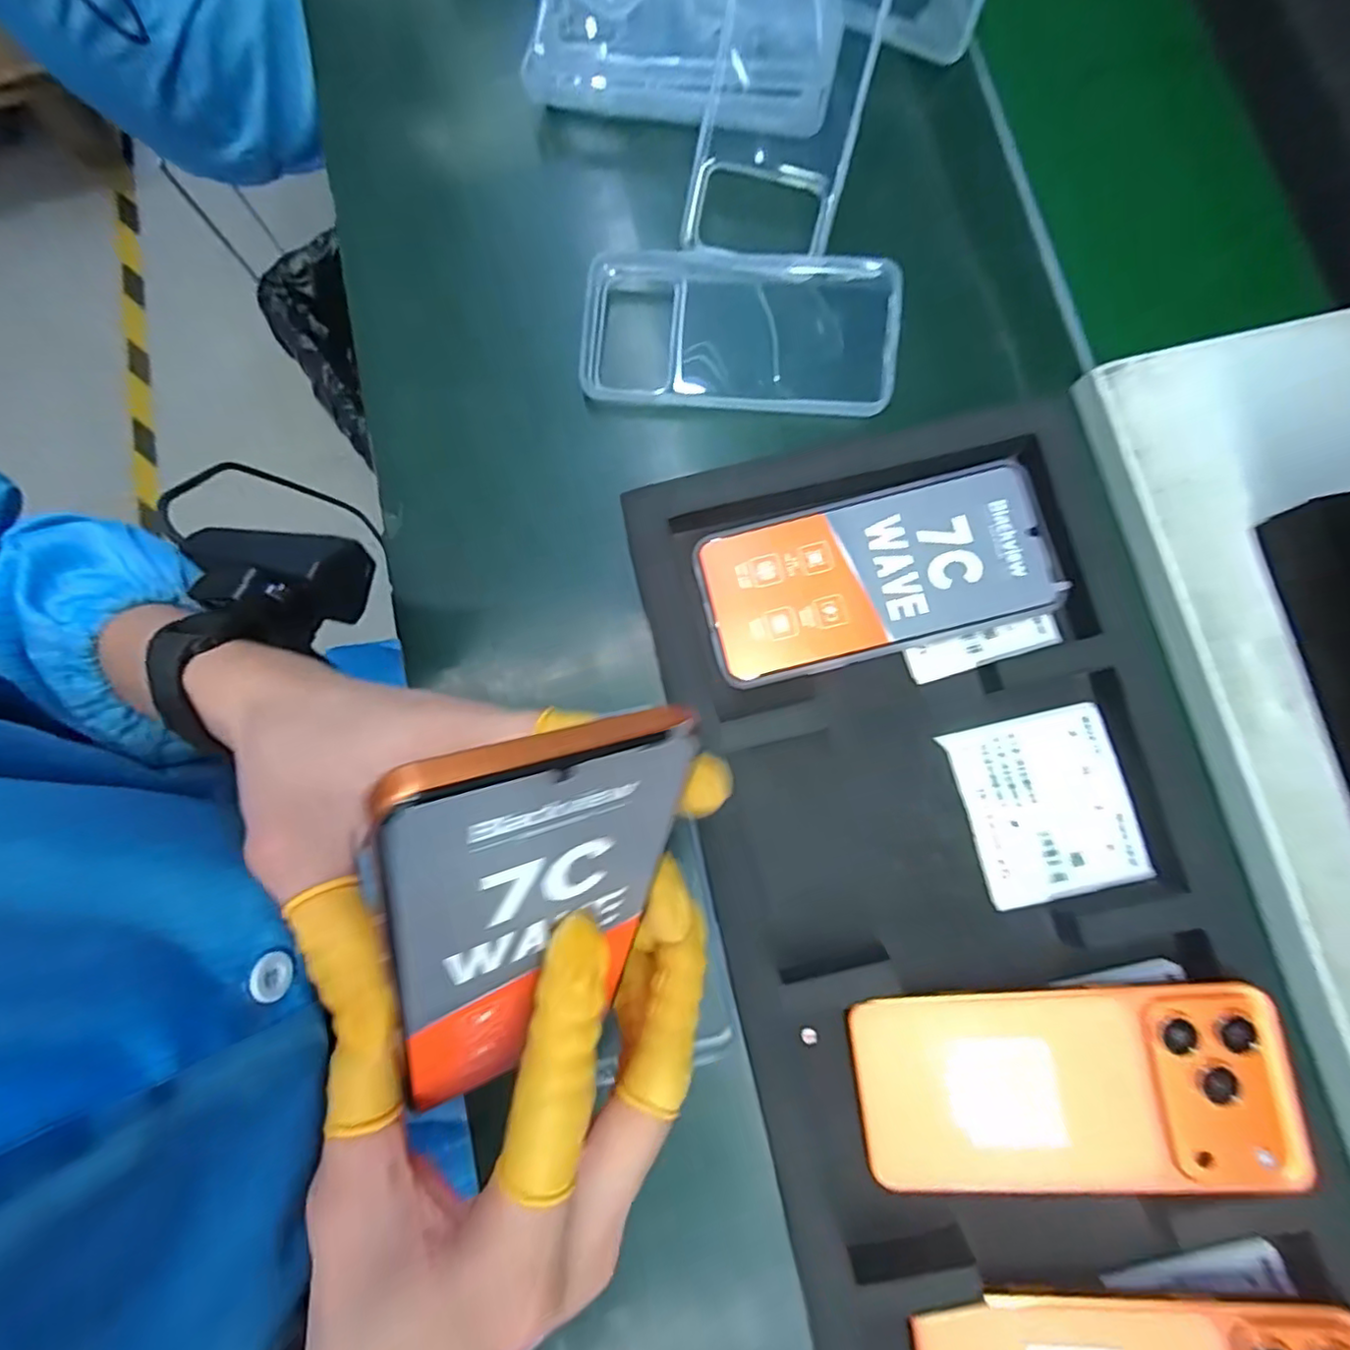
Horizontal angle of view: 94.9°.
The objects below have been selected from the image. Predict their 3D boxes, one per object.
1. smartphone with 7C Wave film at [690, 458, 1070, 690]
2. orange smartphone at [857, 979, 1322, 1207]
[{"bbox_3d":[0.096,-0.048,0.302,0.164,0.006,0.076,-14,83,3],"label":"smartphone with 7C Wave film"},{"bbox_3d":[0.161,0.172,0.256,0.163,0.008,0.077,-10,80,11],"label":"orange smartphone"}]

